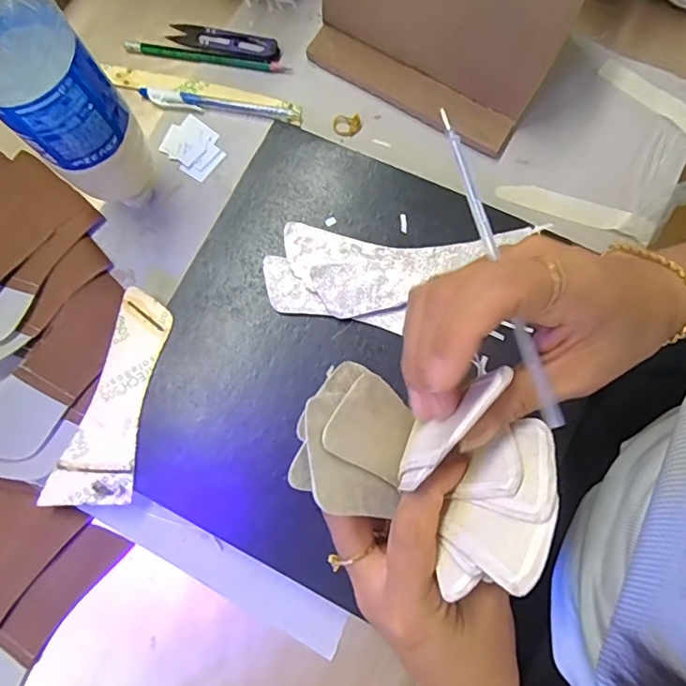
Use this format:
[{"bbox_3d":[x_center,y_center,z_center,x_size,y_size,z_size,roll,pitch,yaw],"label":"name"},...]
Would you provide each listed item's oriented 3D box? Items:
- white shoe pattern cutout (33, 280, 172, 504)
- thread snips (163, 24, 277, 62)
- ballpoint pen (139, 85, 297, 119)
[{"bbox_3d":[-0.160,0.043,0.384,0.057,0.004,0.157,18,80,4],"label":"white shoe pattern cutout"},{"bbox_3d":[-0.104,-0.263,0.462,0.100,0.007,0.024,16,80,4],"label":"thread snips"},{"bbox_3d":[-0.107,-0.202,0.448,0.132,0.007,0.015,9,79,3],"label":"ballpoint pen"}]

